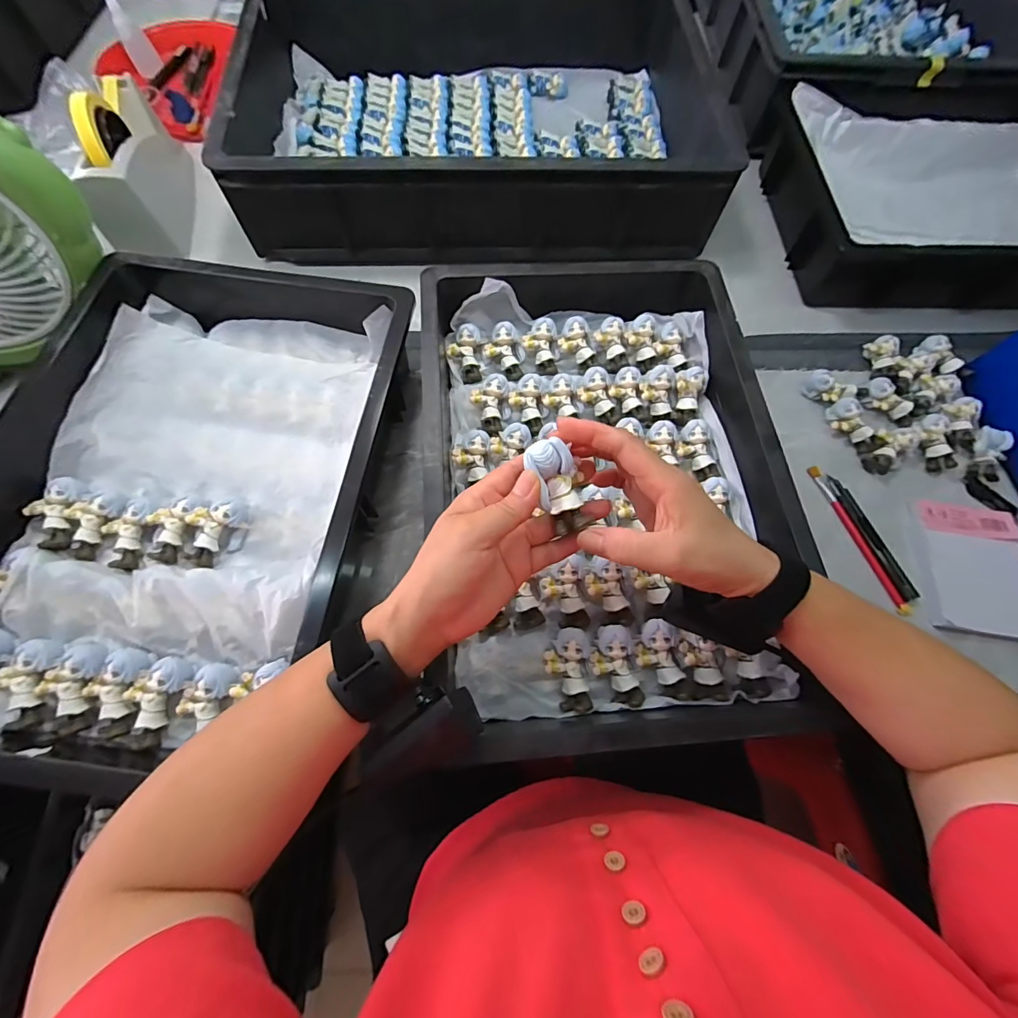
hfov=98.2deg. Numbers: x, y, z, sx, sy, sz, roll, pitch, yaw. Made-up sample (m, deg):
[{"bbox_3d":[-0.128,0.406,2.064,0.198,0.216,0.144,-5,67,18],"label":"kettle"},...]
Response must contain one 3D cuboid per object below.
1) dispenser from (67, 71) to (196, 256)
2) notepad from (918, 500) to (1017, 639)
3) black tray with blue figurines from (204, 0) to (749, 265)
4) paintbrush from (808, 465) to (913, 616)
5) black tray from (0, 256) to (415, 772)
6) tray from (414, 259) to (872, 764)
[{"bbox_3d":[-0.465,-0.431,0.546,0.075,0.116,0.201,-7,69,-6],"label":"dispenser"},{"bbox_3d":[0.459,0.055,0.430,0.086,0.011,0.130,6,70,12],"label":"notepad"},{"bbox_3d":[-0.046,-0.530,0.601,0.588,0.119,0.417,-3,69,-4],"label":"black tray with blue figurines"},{"bbox_3d":[0.362,0.025,0.460,0.011,0.007,0.161,-24,65,14],"label":"paintbrush"},{"bbox_3d":[-0.275,-0.034,0.393,0.318,0.071,0.472,10,69,1],"label":"black tray"},{"bbox_3d":[0.080,-0.033,0.423,0.325,0.091,0.463,-5,69,-5],"label":"tray"}]

